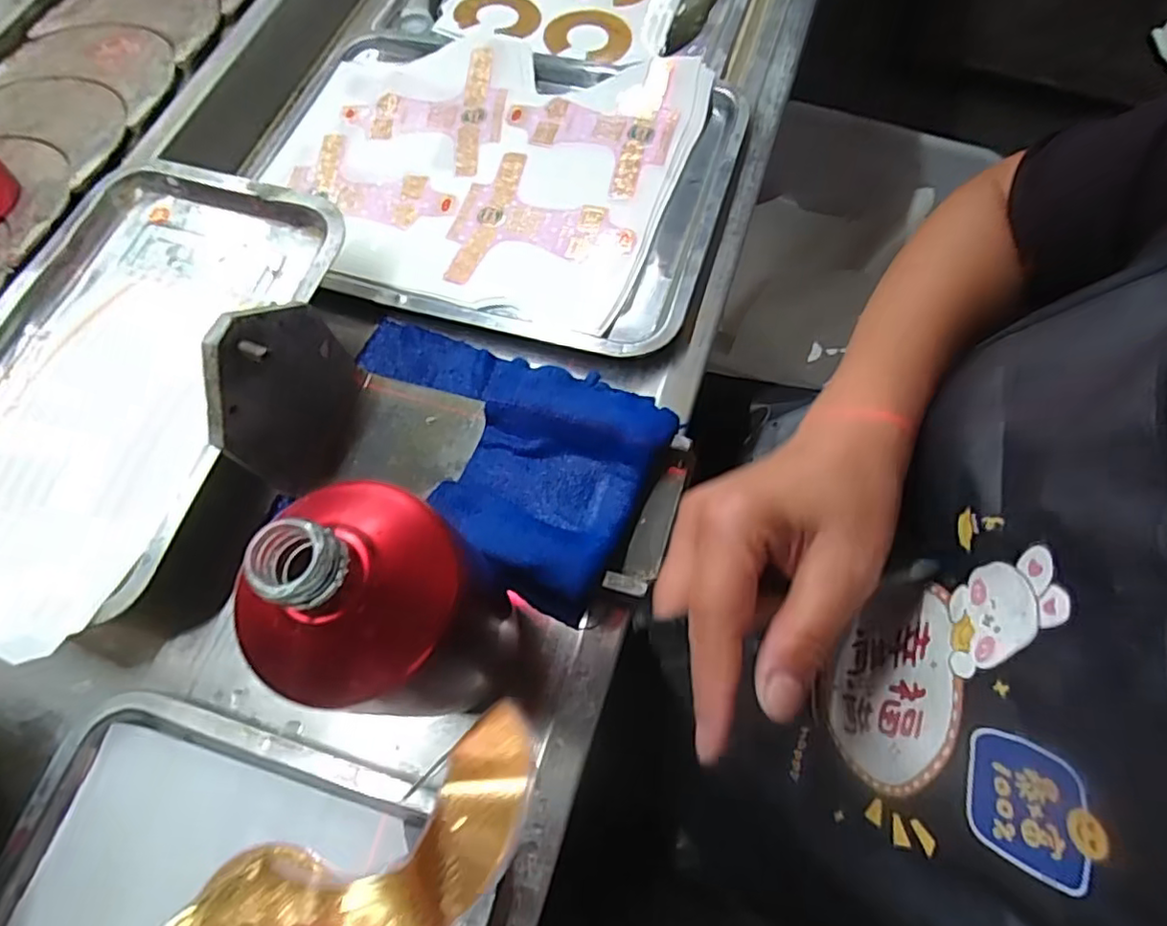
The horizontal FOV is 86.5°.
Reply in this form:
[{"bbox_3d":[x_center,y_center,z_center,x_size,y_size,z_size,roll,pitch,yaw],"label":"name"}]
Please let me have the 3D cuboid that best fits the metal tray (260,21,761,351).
[{"bbox_3d":[-0.079,-0.236,0.506,0.384,0.030,0.287,17,69,8],"label":"metal tray"}]

